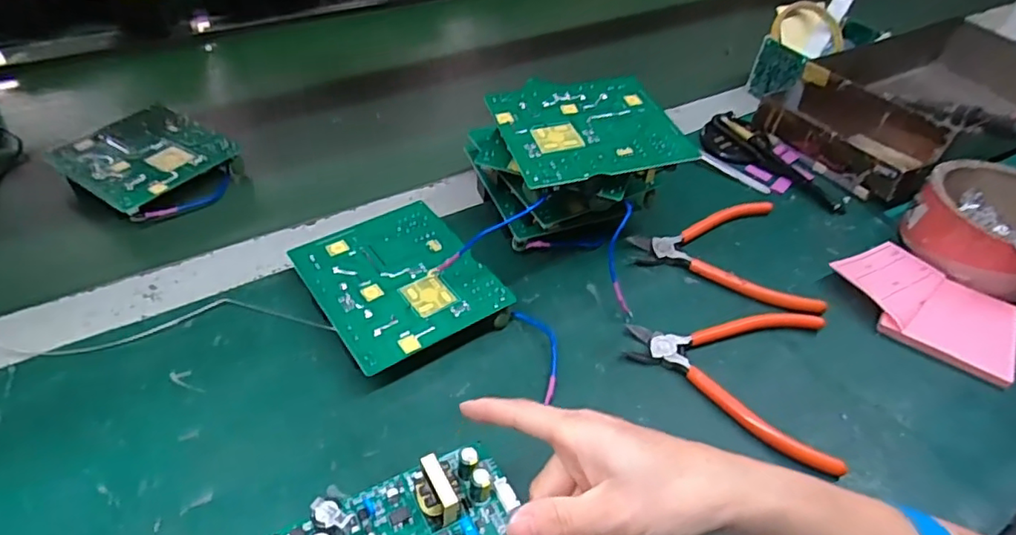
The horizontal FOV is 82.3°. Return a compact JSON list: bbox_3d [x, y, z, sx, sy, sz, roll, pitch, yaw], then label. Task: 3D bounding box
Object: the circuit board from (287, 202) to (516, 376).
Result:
[{"bbox_3d":[-0.079,0.013,0.423,0.113,0.026,0.129,-26,53,-26],"label":"circuit board"}]

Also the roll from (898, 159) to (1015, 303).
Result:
[{"bbox_3d":[0.403,-0.033,0.479,0.128,0.059,0.117,2,46,-2],"label":"roll"}]

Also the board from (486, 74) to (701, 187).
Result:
[{"bbox_3d":[0.058,-0.107,0.434,0.128,0.004,0.114,-11,50,-12],"label":"board"}]

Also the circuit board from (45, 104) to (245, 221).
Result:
[{"bbox_3d":[-0.321,-0.097,0.517,0.138,0.019,0.113,29,50,22],"label":"circuit board"}]

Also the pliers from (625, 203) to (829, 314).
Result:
[{"bbox_3d":[0.171,-0.013,0.479,0.133,0.011,0.123,2,46,-2],"label":"pliers"}]

